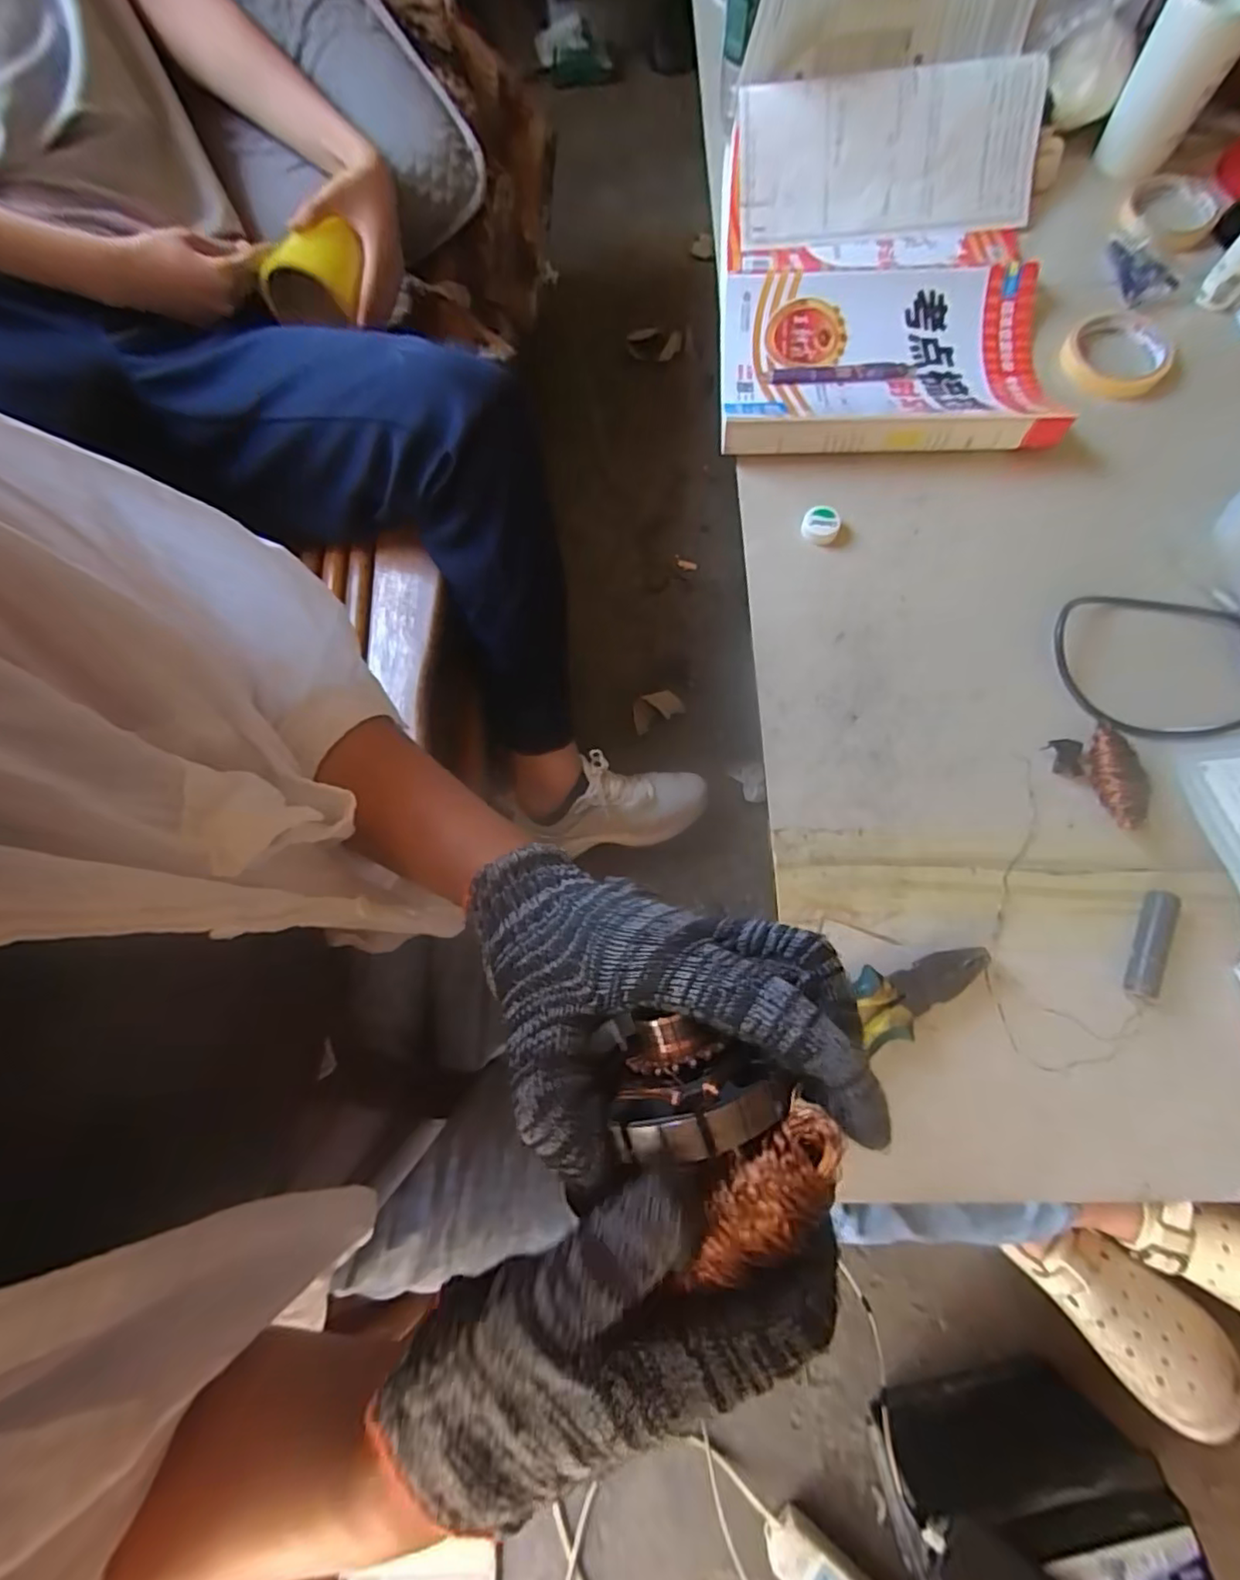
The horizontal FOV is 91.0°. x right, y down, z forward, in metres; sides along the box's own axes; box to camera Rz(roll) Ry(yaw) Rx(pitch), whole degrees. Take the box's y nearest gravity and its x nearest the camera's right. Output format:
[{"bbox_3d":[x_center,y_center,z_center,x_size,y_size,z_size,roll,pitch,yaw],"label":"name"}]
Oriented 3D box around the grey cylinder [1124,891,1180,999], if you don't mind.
[{"bbox_3d":[0.360,0.105,0.414,0.021,0.014,0.072,24,77,9],"label":"grey cylinder"}]

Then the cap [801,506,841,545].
[{"bbox_3d":[0.178,-0.234,0.539,0.032,0.013,0.030,-1,75,3],"label":"cap"}]

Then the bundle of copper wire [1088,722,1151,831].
[{"bbox_3d":[0.366,-0.011,0.451,0.030,0.024,0.077,7,75,5],"label":"bundle of copper wire"}]

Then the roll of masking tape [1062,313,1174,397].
[{"bbox_3d":[0.467,-0.411,0.573,0.089,0.026,0.094,0,75,1],"label":"roll of masking tape"}]

